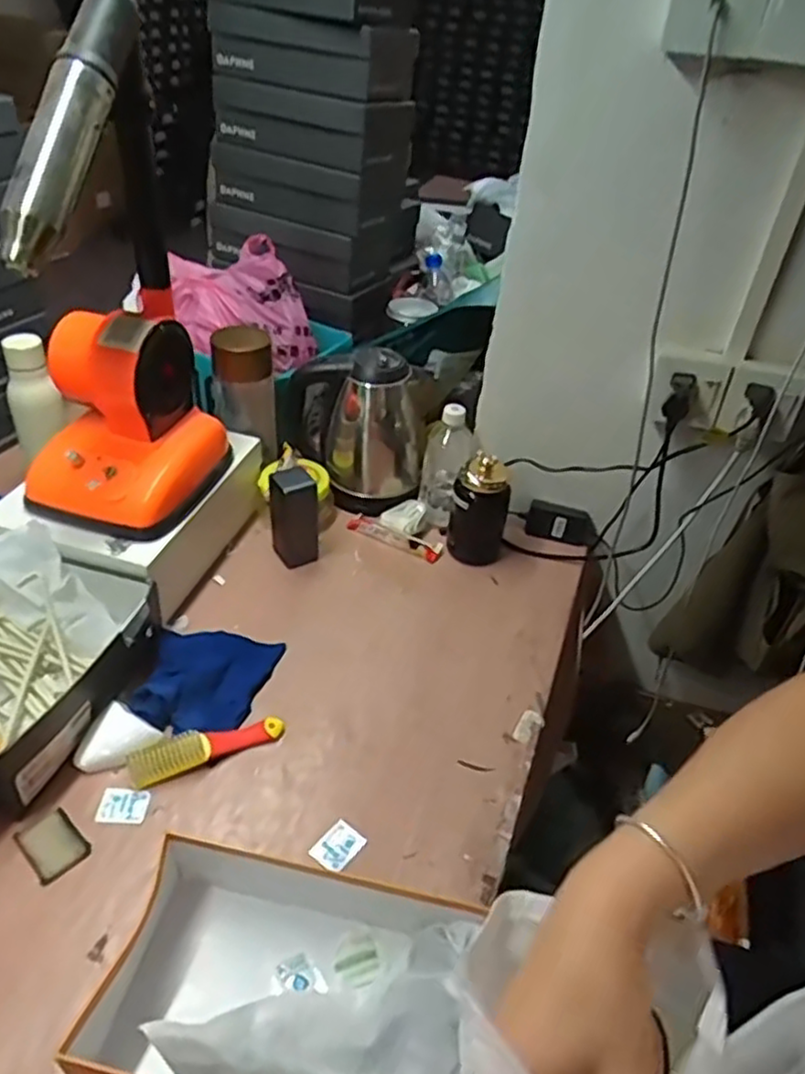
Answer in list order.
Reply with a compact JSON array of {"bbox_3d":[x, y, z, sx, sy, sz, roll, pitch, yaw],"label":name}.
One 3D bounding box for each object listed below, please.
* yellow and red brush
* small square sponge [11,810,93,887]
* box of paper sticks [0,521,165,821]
[{"bbox_3d":[-0.204,0.215,0.755,0.157,0.023,0.035,-15,44,-24],"label":"yellow and red brush"},{"bbox_3d":[-0.322,0.284,0.668,0.047,0.005,0.059,-29,51,-36],"label":"small square sponge"},{"bbox_3d":[-0.464,0.110,0.774,0.328,0.096,0.260,17,41,13],"label":"box of paper sticks"}]

